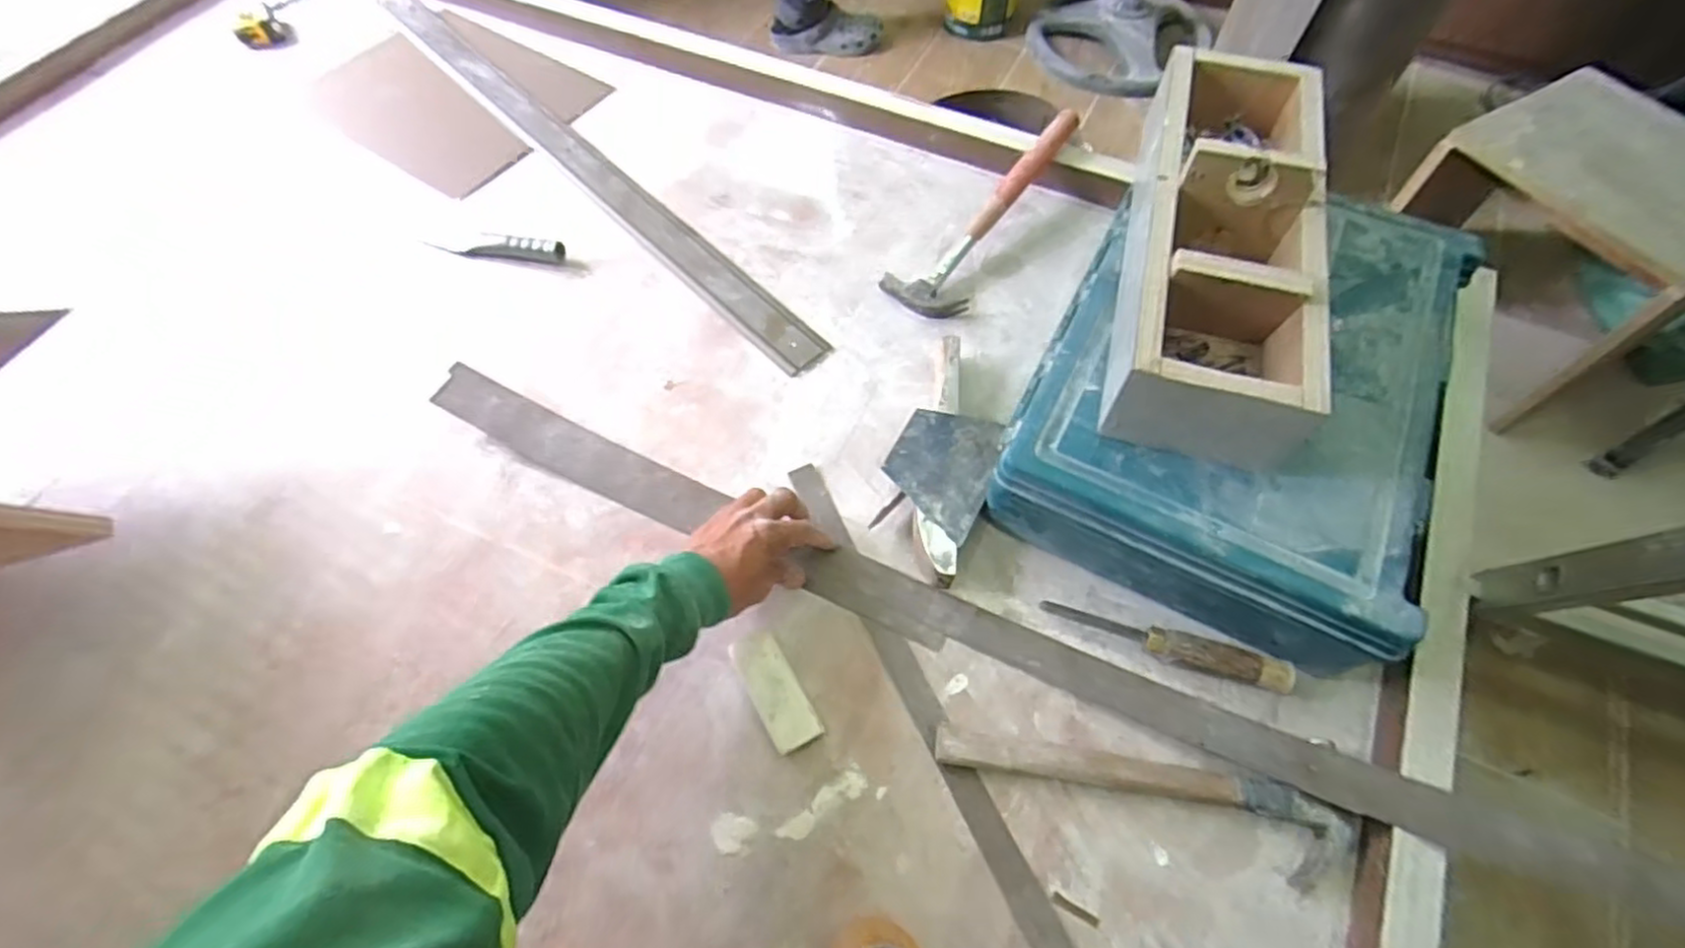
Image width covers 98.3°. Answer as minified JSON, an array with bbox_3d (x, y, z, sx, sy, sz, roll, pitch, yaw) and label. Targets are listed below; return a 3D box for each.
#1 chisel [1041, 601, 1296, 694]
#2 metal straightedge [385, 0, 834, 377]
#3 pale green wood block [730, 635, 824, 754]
[{"bbox_3d":[0.277,0.144,0.629,0.203,0.032,0.029,16,62,10],"label":"chisel"},{"bbox_3d":[-0.367,-0.436,0.978,0.060,0.009,0.980,-39,67,-19],"label":"metal straightedge"},{"bbox_3d":[-0.056,0.180,0.613,0.040,0.019,0.100,-27,63,-14],"label":"pale green wood block"}]

